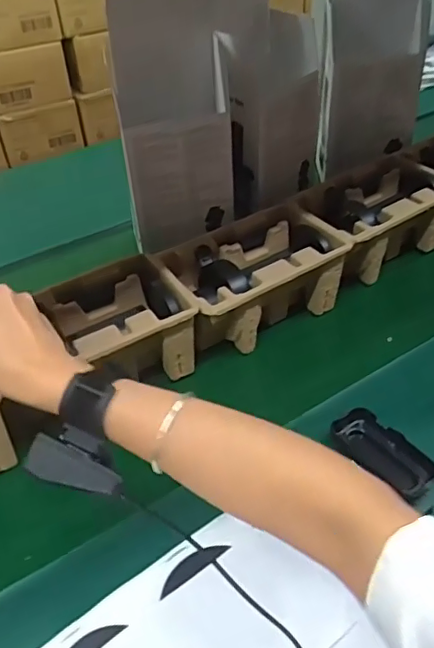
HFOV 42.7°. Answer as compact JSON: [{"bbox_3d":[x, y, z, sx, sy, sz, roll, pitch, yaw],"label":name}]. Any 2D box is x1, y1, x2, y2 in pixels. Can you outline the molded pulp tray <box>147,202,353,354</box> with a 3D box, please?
[{"bbox_3d":[0.042,-0.058,0.742,0.233,0.098,0.149,-27,46,-26],"label":"molded pulp tray"}]

